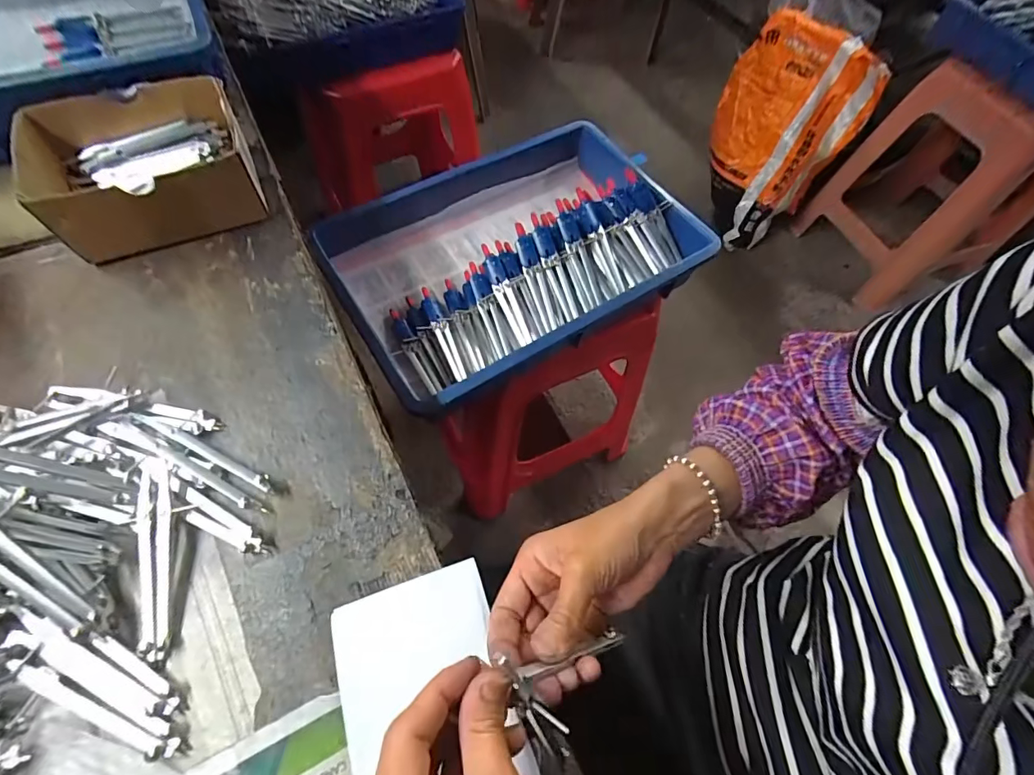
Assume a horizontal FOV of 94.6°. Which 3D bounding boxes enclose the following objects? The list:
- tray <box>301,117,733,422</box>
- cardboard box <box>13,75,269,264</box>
[{"bbox_3d":[0.010,-0.167,0.611,0.420,0.096,0.280,-30,67,-17],"label":"tray"},{"bbox_3d":[-0.331,-0.195,0.435,0.163,0.084,0.137,-18,64,-12],"label":"cardboard box"}]

